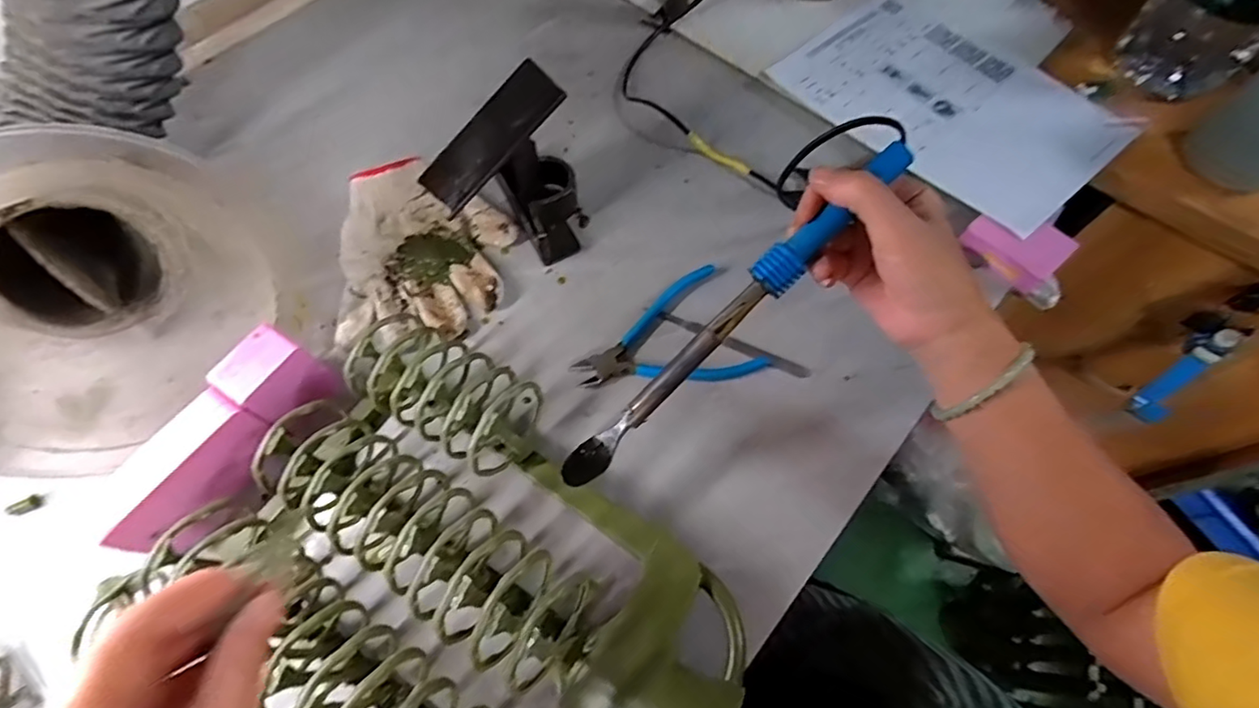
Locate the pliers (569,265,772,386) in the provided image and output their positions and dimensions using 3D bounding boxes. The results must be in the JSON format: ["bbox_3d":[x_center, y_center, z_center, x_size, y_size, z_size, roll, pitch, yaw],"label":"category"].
[{"bbox_3d":[0.027,-0.010,0.468,0.144,0.011,0.102,-21,66,-9],"label":"pliers"}]

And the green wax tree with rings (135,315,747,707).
[{"bbox_3d":[-0.103,0.135,0.352,0.225,0.094,0.347,-39,70,-17],"label":"green wax tree with rings"}]

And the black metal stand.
[{"bbox_3d":[-0.097,-0.141,0.474,0.121,0.113,0.095,-29,67,-13],"label":"black metal stand"}]

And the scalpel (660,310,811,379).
[{"bbox_3d":[0.079,-0.012,0.472,0.143,0.004,0.010,25,67,12],"label":"scalpel"}]

